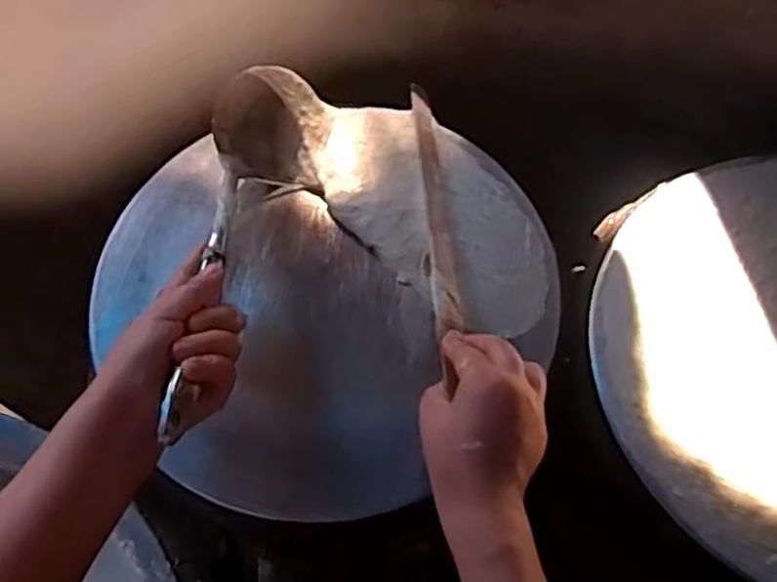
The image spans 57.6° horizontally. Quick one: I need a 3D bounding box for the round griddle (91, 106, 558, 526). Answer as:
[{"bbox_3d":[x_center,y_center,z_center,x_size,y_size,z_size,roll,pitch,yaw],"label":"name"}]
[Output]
[{"bbox_3d":[-0.049,0.002,0.564,0.356,0.030,0.336,0,63,0],"label":"round griddle"}]

